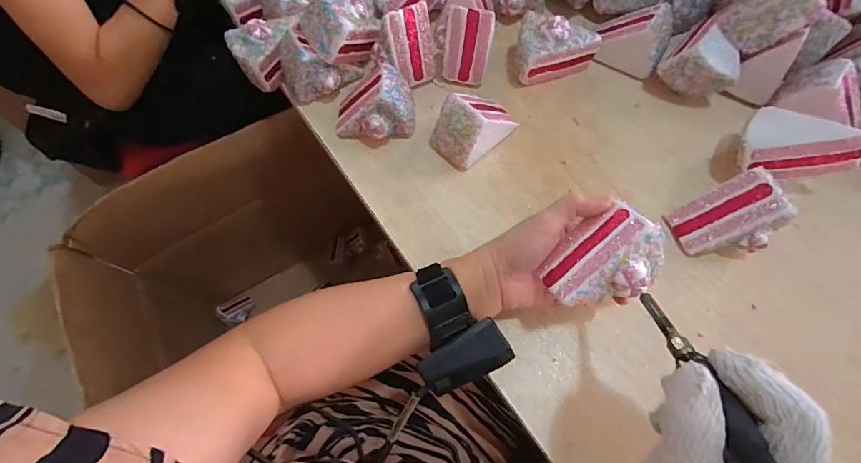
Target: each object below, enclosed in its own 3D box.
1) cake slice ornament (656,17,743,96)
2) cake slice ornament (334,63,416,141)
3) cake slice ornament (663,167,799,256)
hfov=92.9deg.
[{"bbox_3d":[0.294,-0.189,0.439,0.074,0.050,0.055,23,71,12],"label":"cake slice ornament"},{"bbox_3d":[-0.063,-0.140,0.449,0.094,0.064,0.065,-12,67,-2],"label":"cake slice ornament"},{"bbox_3d":[0.276,-0.012,0.378,0.070,0.062,0.062,-19,68,-5],"label":"cake slice ornament"}]

